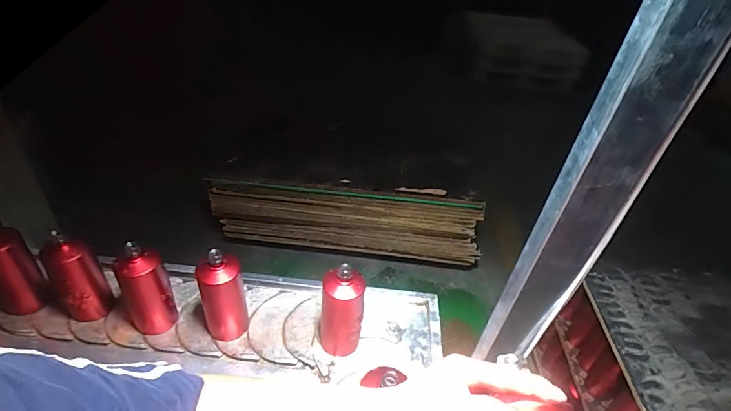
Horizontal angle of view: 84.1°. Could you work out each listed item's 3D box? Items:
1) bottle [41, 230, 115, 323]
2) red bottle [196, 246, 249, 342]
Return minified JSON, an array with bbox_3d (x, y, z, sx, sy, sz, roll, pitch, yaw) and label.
[{"bbox_3d":[-0.574,0.152,0.811,0.074,0.187,0.080,35,46,30],"label":"bottle"},{"bbox_3d":[-0.292,0.182,0.827,0.087,0.234,0.081,-6,40,-16],"label":"red bottle"}]

